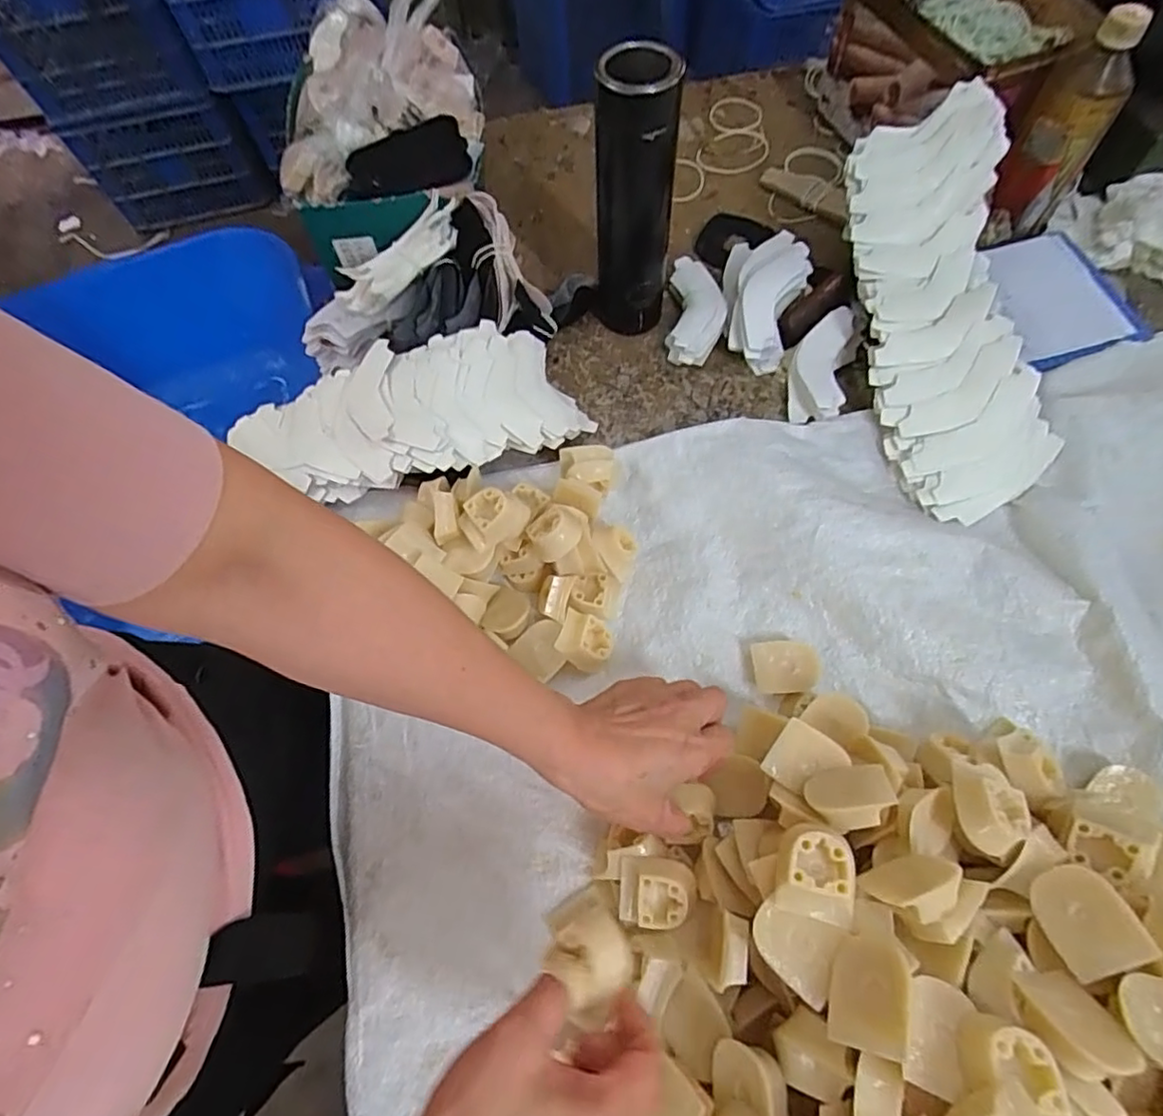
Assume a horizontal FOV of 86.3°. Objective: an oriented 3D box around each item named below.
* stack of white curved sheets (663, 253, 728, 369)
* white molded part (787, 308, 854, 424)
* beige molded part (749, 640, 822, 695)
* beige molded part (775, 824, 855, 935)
[{"bbox_3d":[0.114,-0.244,0.615,0.053,0.032,0.126,5,65,5],"label":"stack of white curved sheets"},{"bbox_3d":[0.220,-0.178,0.578,0.048,0.019,0.123,12,65,8],"label":"white molded part"},{"bbox_3d":[0.151,0.081,0.459,0.045,0.020,0.038,1,64,3],"label":"beige molded part"},{"bbox_3d":[0.124,0.166,0.327,0.038,0.019,0.044,12,66,9],"label":"beige molded part"}]

